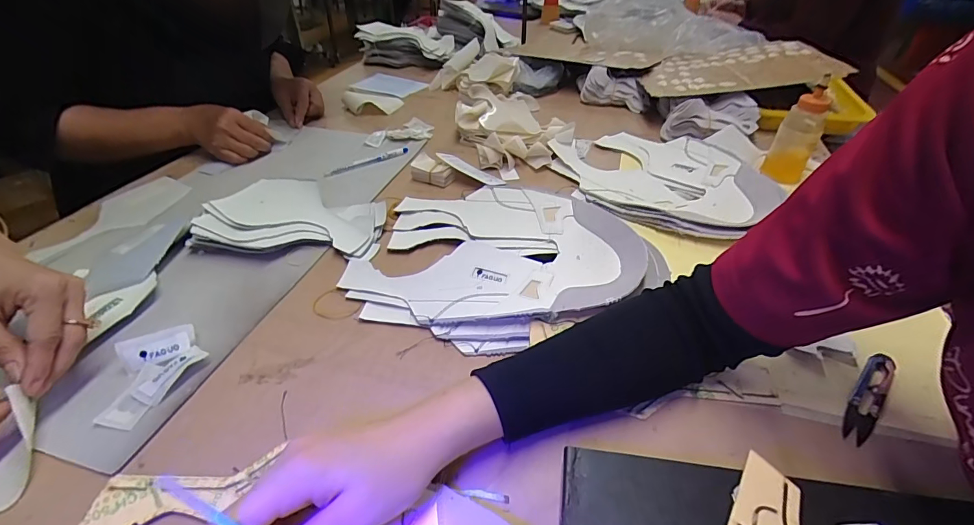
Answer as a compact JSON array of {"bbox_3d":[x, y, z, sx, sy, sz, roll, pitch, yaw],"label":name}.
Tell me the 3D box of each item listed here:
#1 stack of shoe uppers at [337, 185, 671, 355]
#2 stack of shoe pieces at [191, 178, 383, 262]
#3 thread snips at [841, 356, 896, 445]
[{"bbox_3d":[0.010,-0.009,0.454,0.294,0.034,0.221,19,43,22],"label":"stack of shoe uppers"},{"bbox_3d":[-0.230,-0.051,0.518,0.216,0.032,0.121,6,39,7],"label":"stack of shoe pieces"},{"bbox_3d":[0.307,0.107,0.350,0.097,0.008,0.020,-31,49,-33],"label":"thread snips"}]

